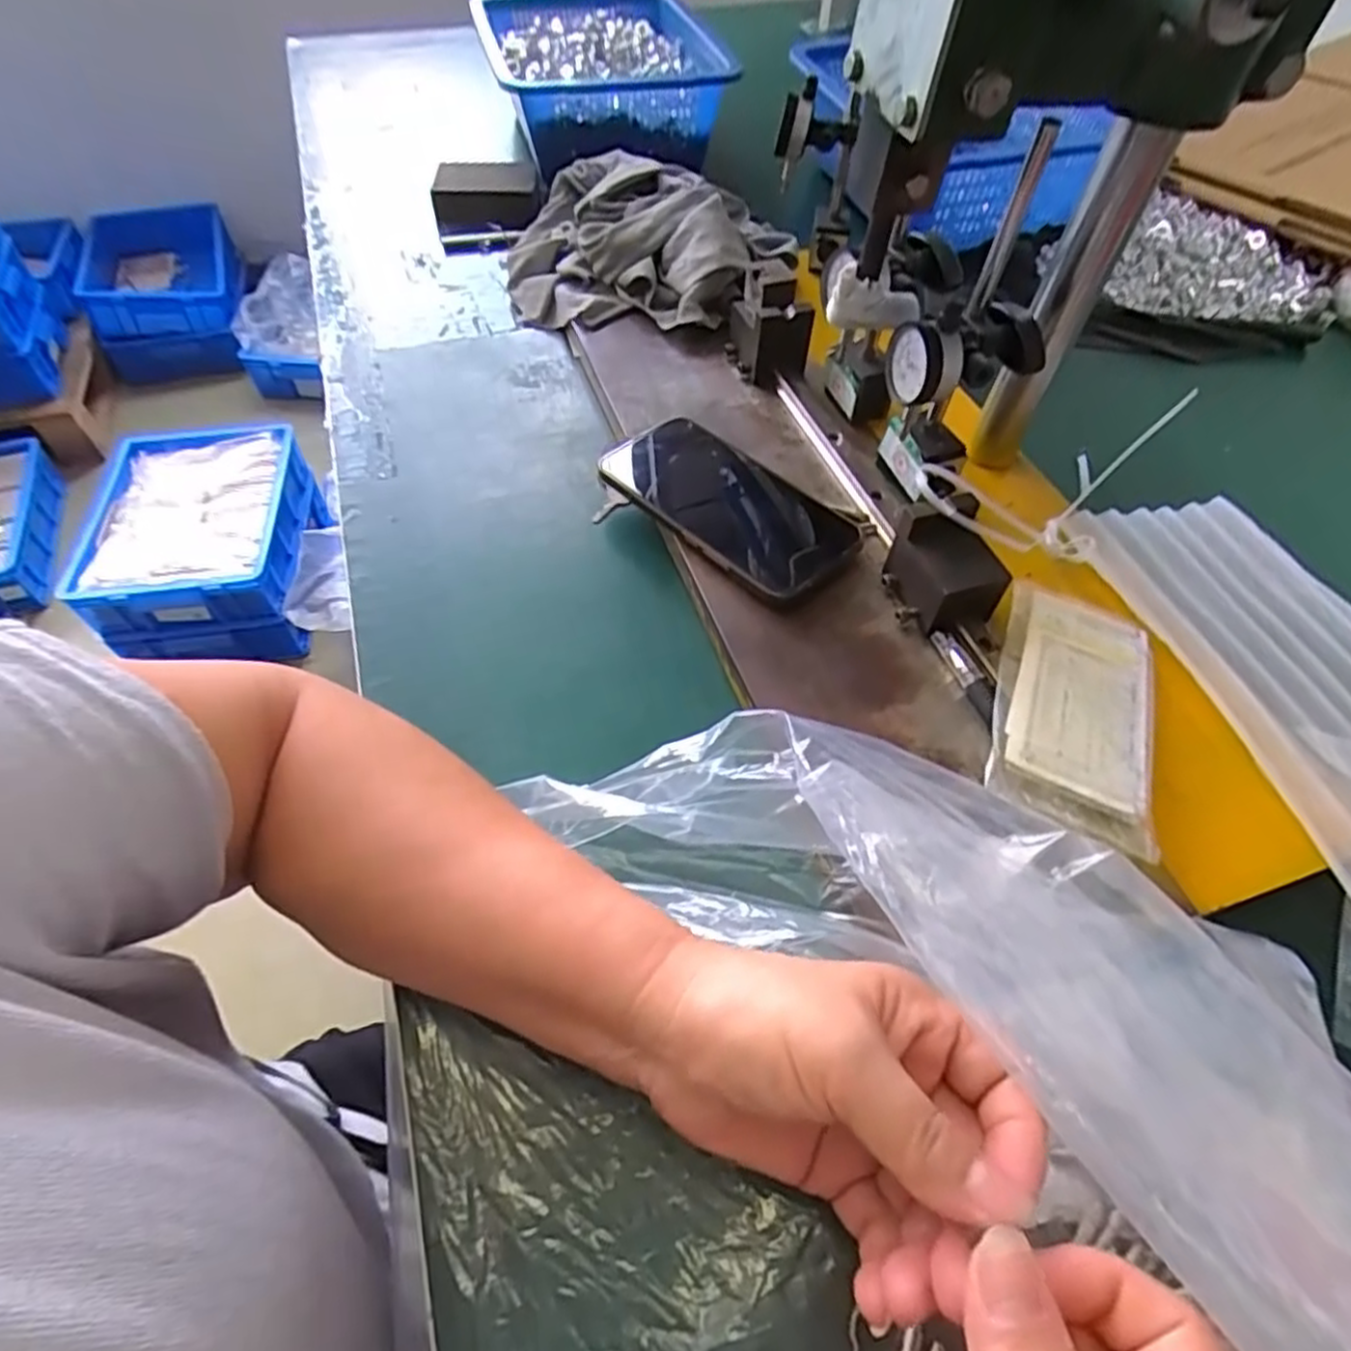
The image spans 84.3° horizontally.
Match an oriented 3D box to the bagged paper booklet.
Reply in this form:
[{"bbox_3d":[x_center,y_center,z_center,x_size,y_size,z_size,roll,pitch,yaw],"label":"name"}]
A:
[{"bbox_3d":[0.194,0.013,0.363,0.071,0.008,0.146,22,50,7],"label":"bagged paper booklet"}]

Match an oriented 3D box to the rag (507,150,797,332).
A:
[{"bbox_3d":[-0.026,-0.352,0.609,0.244,0.068,0.200,9,55,6],"label":"rag"}]

